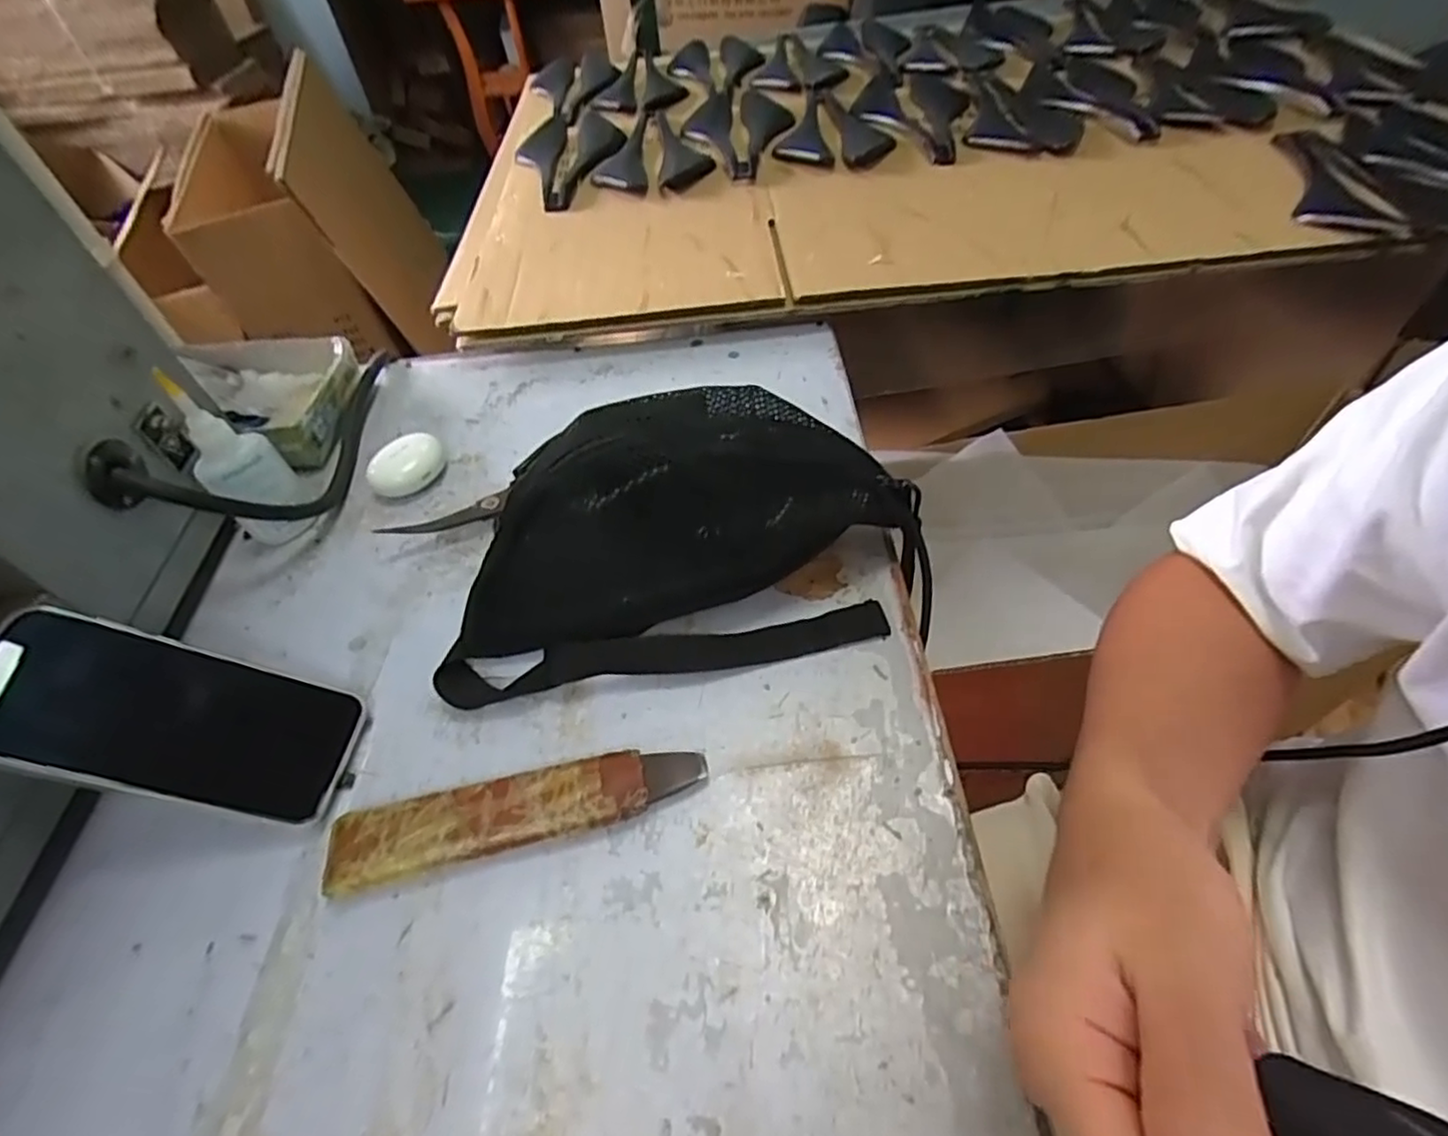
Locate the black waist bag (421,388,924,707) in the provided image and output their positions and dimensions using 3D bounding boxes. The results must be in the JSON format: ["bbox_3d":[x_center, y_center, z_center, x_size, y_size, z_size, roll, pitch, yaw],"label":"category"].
[{"bbox_3d":[-0.030,-0.024,0.400,0.290,0.098,0.152,-12,52,-4],"label":"black waist bag"}]

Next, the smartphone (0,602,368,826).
[{"bbox_3d":[-0.282,0.076,0.348,0.164,0.008,0.077,25,48,-25],"label":"smartphone"}]

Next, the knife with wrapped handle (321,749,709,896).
[{"bbox_3d":[-0.103,0.124,0.344,0.186,0.019,0.038,-13,52,-5],"label":"knife with wrapped handle"}]

